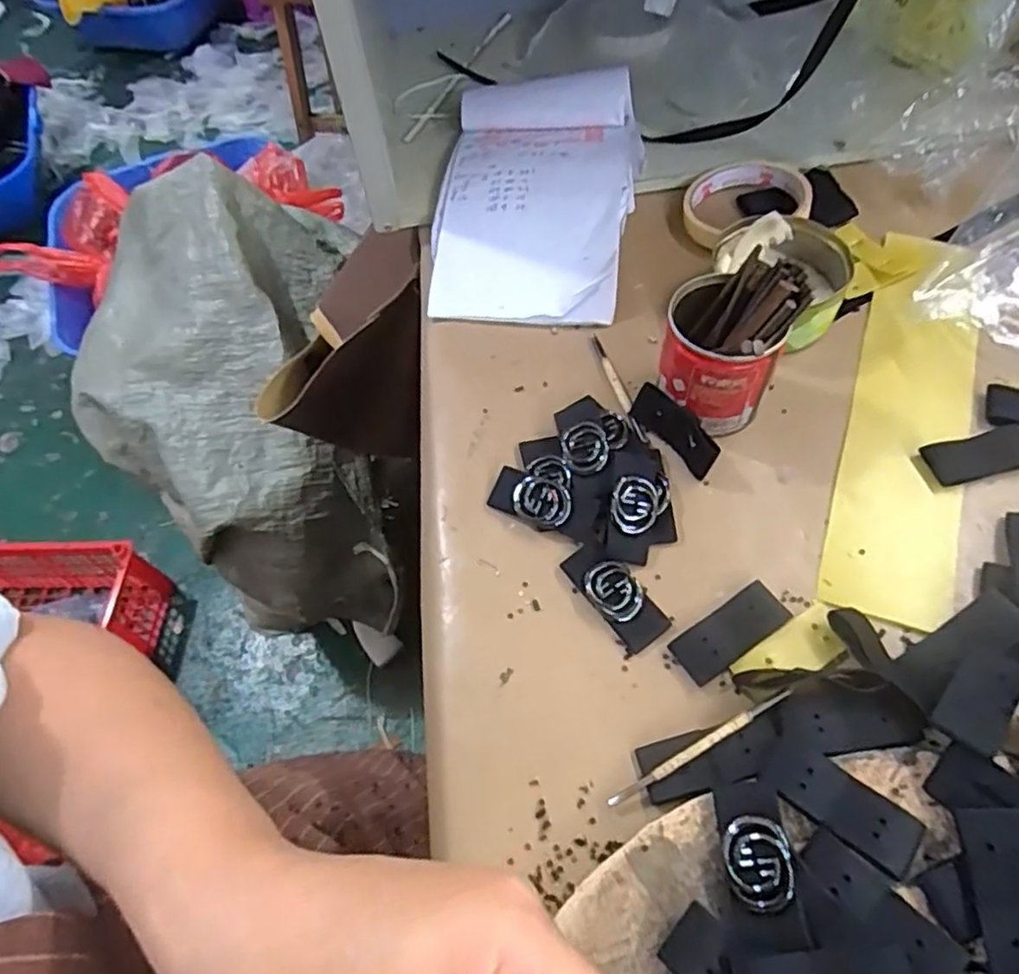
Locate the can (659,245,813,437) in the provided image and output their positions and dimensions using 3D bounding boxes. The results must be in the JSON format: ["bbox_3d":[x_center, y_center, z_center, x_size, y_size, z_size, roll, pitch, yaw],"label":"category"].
[{"bbox_3d":[0.121,-0.079,0.382,0.063,0.083,0.066,-2,60,3],"label":"can"}]

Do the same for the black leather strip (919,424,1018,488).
[{"bbox_3d":[0.266,-0.018,0.378,0.059,0.004,0.026,-13,60,-4],"label":"black leather strip"}]

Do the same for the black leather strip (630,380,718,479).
[{"bbox_3d":[0.096,-0.033,0.387,0.008,0.025,0.058,-15,53,-44],"label":"black leather strip"}]

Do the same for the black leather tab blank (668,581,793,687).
[{"bbox_3d":[0.112,0.073,0.339,0.061,0.007,0.024,-31,62,-13],"label":"black leather tab blank"}]

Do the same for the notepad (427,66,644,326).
[{"bbox_3d":[0.019,-0.226,0.504,0.141,0.022,0.238,5,60,7],"label":"notepad"}]

